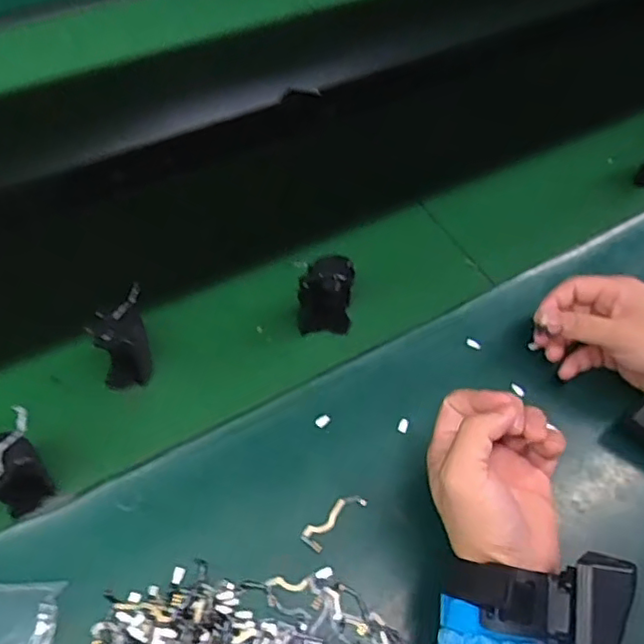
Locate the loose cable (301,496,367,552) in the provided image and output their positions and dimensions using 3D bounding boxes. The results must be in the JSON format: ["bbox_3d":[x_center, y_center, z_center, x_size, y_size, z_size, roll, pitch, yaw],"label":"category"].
[{"bbox_3d":[0.010,0.146,0.454,0.054,0.004,0.018,-37,66,-19],"label":"loose cable"}]

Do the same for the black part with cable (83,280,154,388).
[{"bbox_3d":[-0.160,0.016,0.494,0.048,0.076,0.049,-4,59,-2],"label":"black part with cable"}]

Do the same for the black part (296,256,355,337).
[{"bbox_3d":[0.004,-0.026,0.536,0.044,0.056,0.047,7,60,5],"label":"black part"}]

